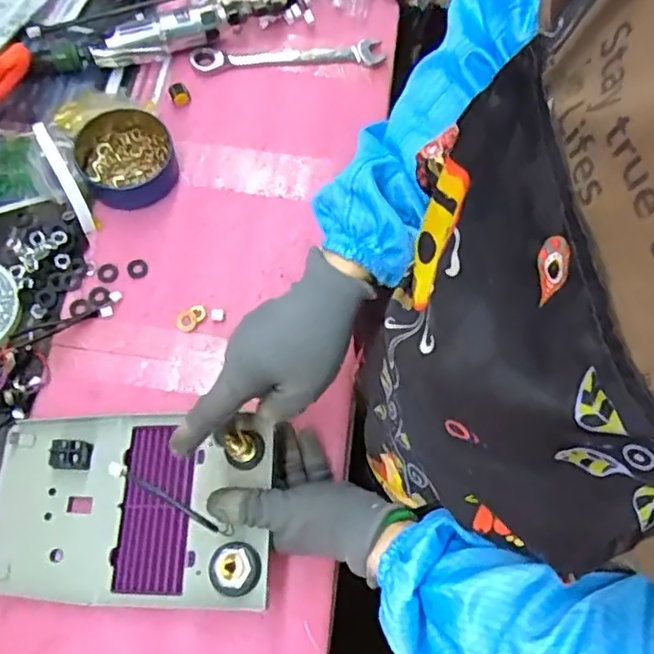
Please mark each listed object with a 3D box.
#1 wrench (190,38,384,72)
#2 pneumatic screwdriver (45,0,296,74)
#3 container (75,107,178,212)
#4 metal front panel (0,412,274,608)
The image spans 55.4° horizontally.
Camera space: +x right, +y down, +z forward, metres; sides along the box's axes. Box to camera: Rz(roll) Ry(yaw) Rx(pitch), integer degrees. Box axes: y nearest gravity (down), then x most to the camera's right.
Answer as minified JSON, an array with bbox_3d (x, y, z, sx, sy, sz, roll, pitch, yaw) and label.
[{"bbox_3d":[-0.043,-0.302,0.695,0.209,0.014,0.028,-7,70,-5],"label":"wrench"},{"bbox_3d":[-0.167,-0.330,0.692,0.276,0.035,0.047,-20,72,-9],"label":"pneumatic screwdriver"},{"bbox_3d":[-0.200,-0.169,0.628,0.092,0.029,0.102,-26,73,-11],"label":"container"},{"bbox_3d":[-0.158,0.144,0.502,0.227,0.043,0.147,-3,70,7],"label":"metal front panel"}]

